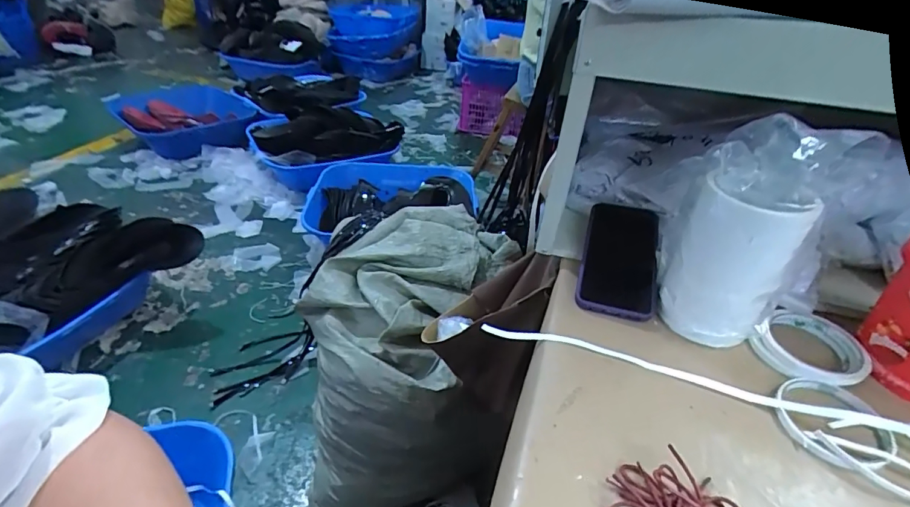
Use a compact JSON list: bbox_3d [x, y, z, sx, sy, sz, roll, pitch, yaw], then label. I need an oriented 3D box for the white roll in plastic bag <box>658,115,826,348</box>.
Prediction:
[{"bbox_3d":[0.251,-0.007,0.423,0.082,0.190,0.102,-19,42,-29],"label":"white roll in plastic bag"}]

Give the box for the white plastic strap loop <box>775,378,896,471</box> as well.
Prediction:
[{"bbox_3d":[0.312,0.134,0.385,0.080,0.007,0.090,21,39,21],"label":"white plastic strap loop"}]

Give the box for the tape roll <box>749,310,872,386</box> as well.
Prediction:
[{"bbox_3d":[0.337,0.087,0.437,0.094,0.022,0.082,-20,43,-29],"label":"tape roll"}]

